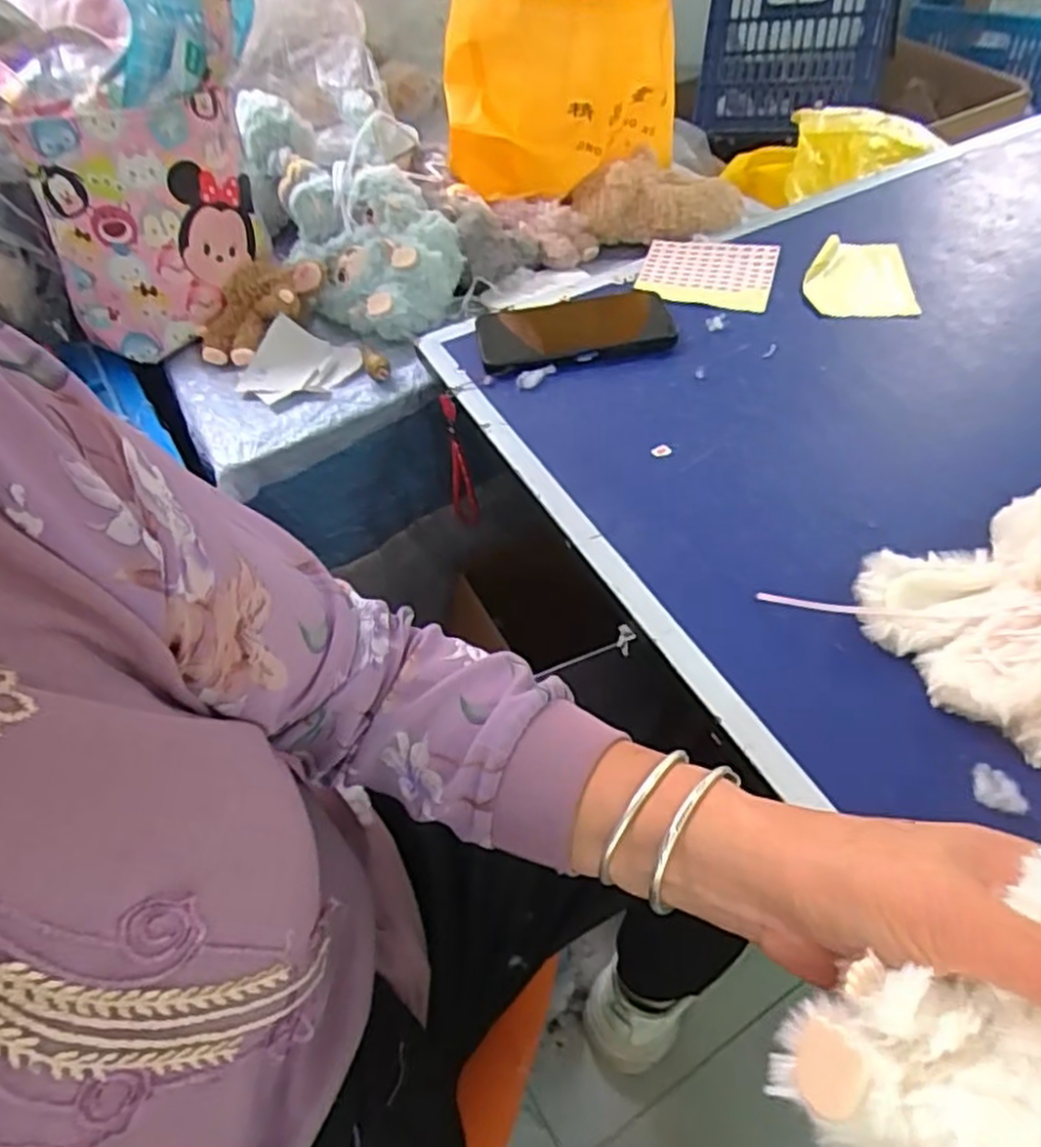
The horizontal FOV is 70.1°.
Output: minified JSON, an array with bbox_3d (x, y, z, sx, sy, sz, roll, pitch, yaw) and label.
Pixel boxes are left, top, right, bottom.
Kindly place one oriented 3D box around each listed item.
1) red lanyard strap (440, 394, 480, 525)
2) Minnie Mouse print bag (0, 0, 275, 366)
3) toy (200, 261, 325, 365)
[{"bbox_3d":[-0.057,-0.100,0.688,0.022,0.169,0.023,-13,54,-5],"label":"red lanyard strap"},{"bbox_3d":[-0.326,-0.364,0.655,0.104,0.266,0.240,23,57,23],"label":"Minnie Mouse print bag"},{"bbox_3d":[-0.249,-0.253,0.707,0.076,0.047,0.130,32,60,29],"label":"toy"}]

